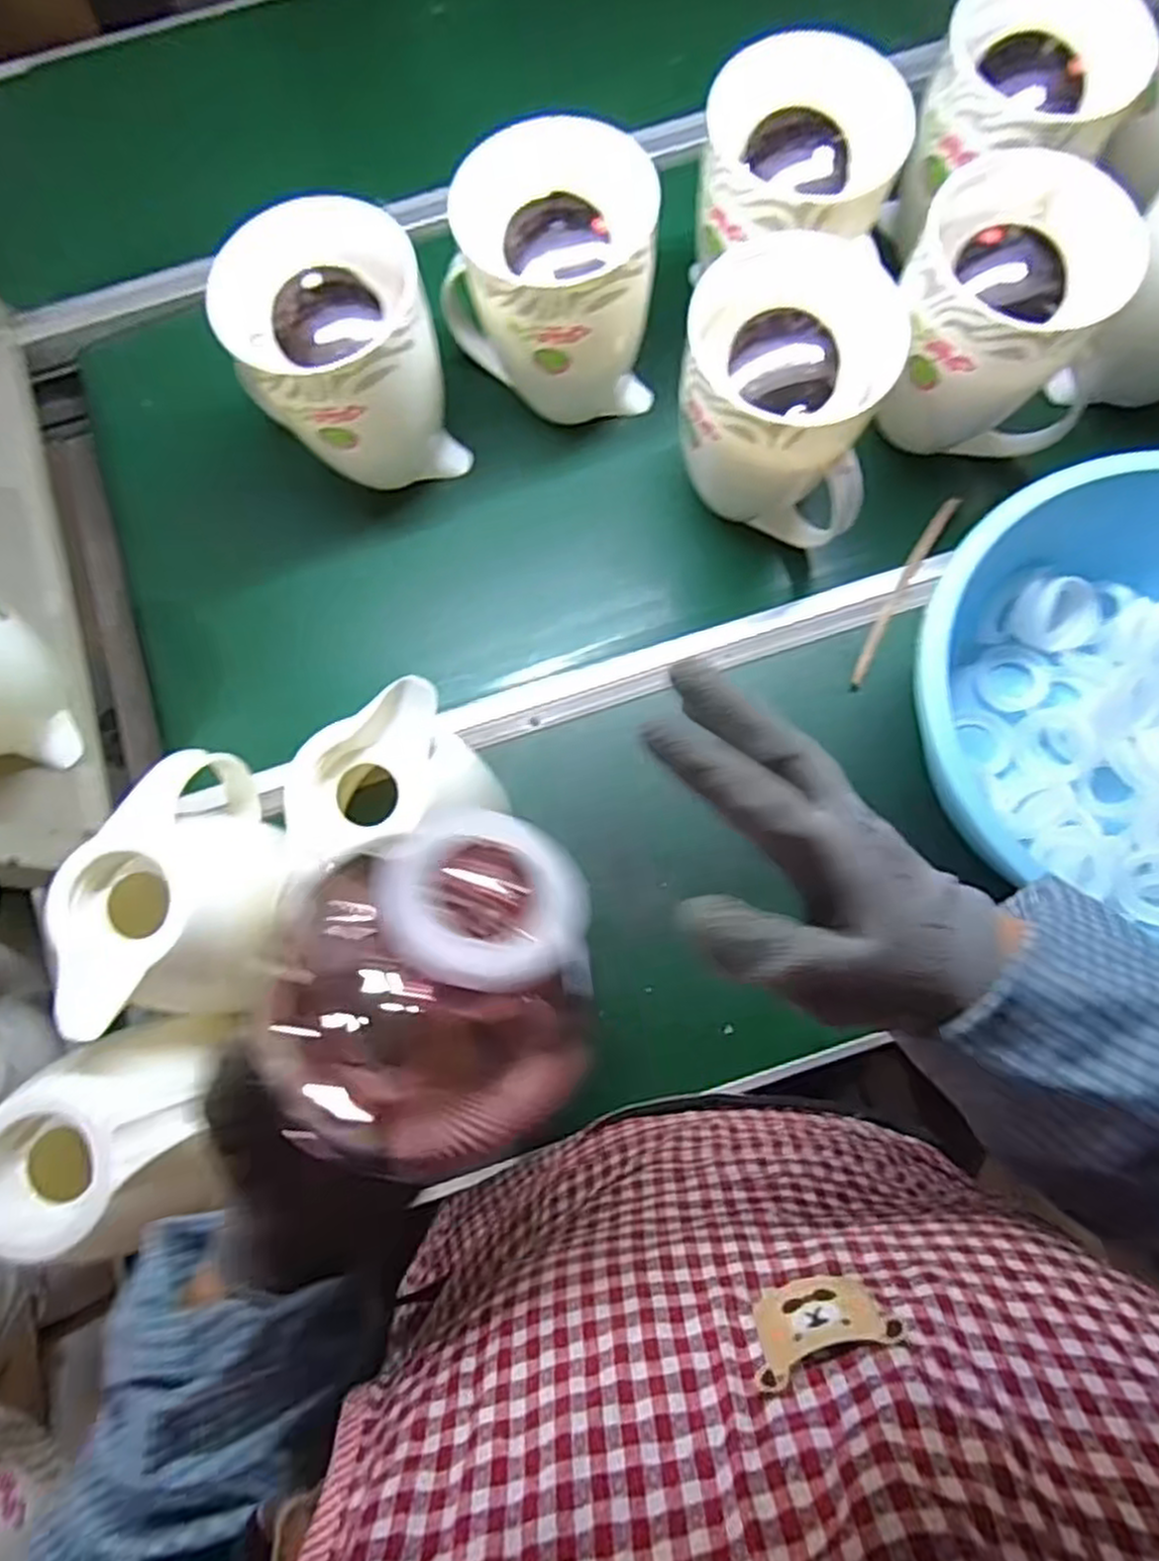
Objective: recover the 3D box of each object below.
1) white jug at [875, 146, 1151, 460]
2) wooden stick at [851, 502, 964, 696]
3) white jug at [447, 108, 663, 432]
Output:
[{"bbox_3d":[0.341,-0.373,0.632,0.167,0.181,0.163,0,78,1],"label":"white jug"},{"bbox_3d":[0.288,-0.170,0.676,0.015,0.006,0.205,30,80,7],"label":"wooden stick"},{"bbox_3d":[-0.011,-0.402,0.641,0.148,0.194,0.133,-31,79,-5],"label":"white jug"}]

